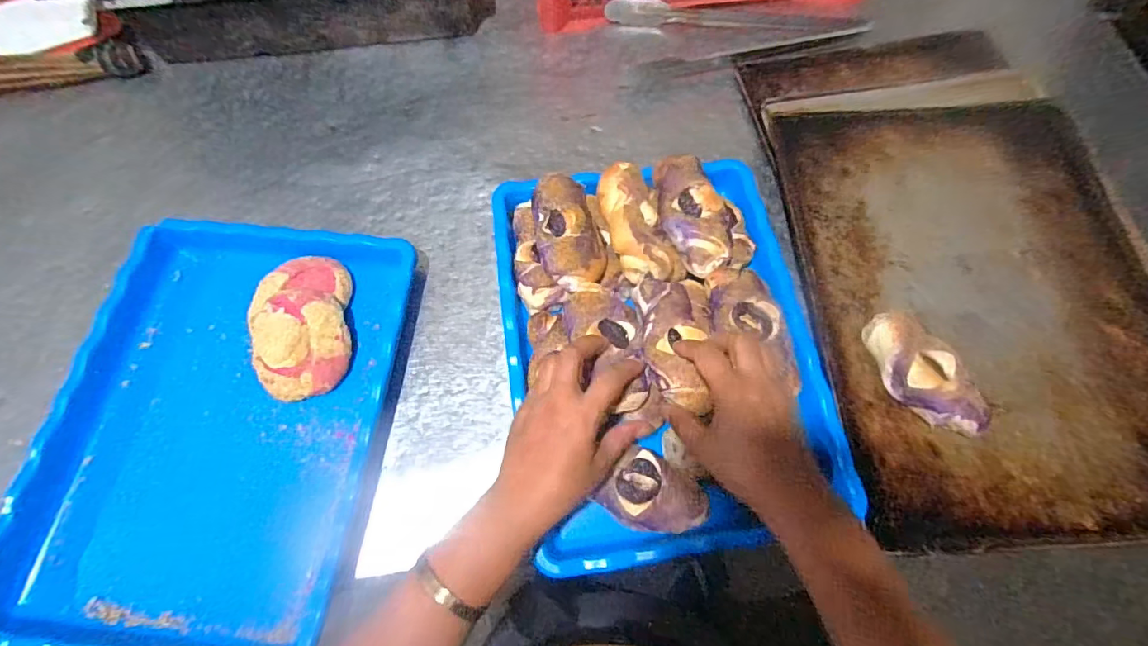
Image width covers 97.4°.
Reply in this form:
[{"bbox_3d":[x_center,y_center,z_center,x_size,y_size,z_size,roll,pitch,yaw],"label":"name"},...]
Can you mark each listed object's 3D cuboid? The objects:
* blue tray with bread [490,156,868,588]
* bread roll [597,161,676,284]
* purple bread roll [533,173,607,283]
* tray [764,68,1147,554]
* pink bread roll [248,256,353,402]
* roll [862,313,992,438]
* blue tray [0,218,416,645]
[{"bbox_3d":[0.082,0.009,0.456,0.274,0.070,0.358,-9,68,-3],"label":"blue tray with bread"},{"bbox_3d":[0.056,-0.091,0.496,0.058,0.065,0.120,-24,71,-10],"label":"bread roll"},{"bbox_3d":[-0.005,-0.092,0.474,0.060,0.036,0.105,-7,69,-4],"label":"purple bread roll"},{"bbox_3d":[0.401,-0.064,0.500,0.345,0.037,0.517,-3,68,0],"label":"tray"},{"bbox_3d":[-0.260,-0.001,0.476,0.097,0.036,0.144,-13,68,-5],"label":"pink bread roll"},{"bbox_3d":[0.310,0.045,0.449,0.057,0.033,0.115,-17,68,-6],"label":"roll"},{"bbox_3d":[-0.311,0.083,0.443,0.283,0.032,0.371,6,68,3],"label":"blue tray"}]

